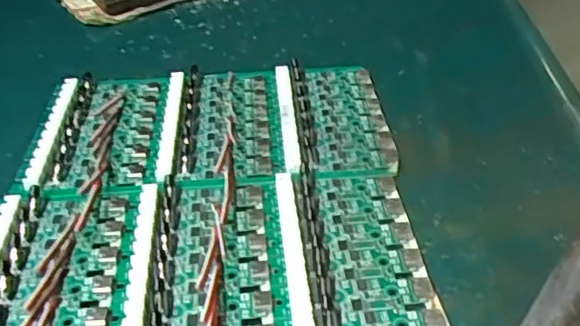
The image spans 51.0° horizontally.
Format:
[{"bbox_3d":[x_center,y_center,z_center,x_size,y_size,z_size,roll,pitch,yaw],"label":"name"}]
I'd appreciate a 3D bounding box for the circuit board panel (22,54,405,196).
[{"bbox_3d":[-0.040,-0.023,0.332,0.181,0.008,0.103,-4,39,-4],"label":"circuit board panel"}]

